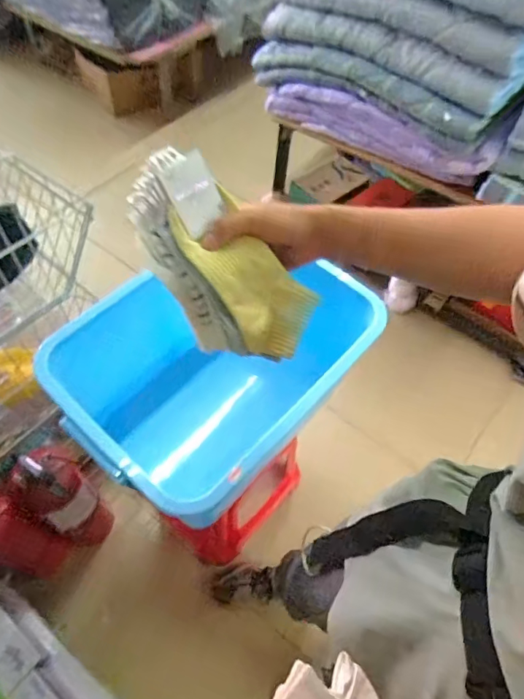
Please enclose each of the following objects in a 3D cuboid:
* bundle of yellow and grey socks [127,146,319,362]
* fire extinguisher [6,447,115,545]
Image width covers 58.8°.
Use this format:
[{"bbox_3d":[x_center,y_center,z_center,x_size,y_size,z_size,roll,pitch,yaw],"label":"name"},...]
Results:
[{"bbox_3d":[-0.046,-0.087,0.480,0.107,0.083,0.228,-40,102,-16],"label":"bundle of yellow and grey socks"},{"bbox_3d":[-0.454,0.344,1.074,0.142,0.404,0.122,28,59,14],"label":"fire extinguisher"}]

